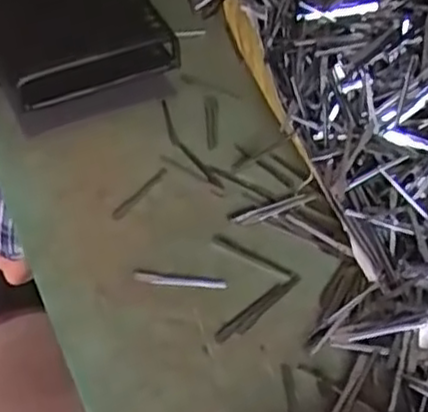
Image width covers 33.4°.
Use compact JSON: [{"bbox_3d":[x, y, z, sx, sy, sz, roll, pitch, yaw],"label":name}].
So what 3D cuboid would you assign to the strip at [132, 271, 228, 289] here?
[{"bbox_3d":[-0.025,0.055,0.527,0.069,0.004,0.010,4,51,5],"label":"strip"}]

